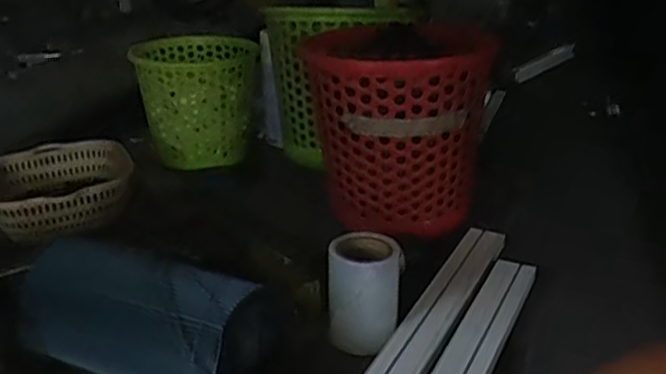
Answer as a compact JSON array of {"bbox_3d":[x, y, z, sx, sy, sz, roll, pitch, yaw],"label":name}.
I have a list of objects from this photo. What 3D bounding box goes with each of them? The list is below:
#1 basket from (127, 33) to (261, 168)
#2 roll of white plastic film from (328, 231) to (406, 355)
[{"bbox_3d":[-0.225,-0.146,1.189,0.189,0.169,0.194,-1,24,-1],"label":"basket"},{"bbox_3d":[0.032,0.107,0.720,0.072,0.100,0.063,3,24,7],"label":"roll of white plastic film"}]

